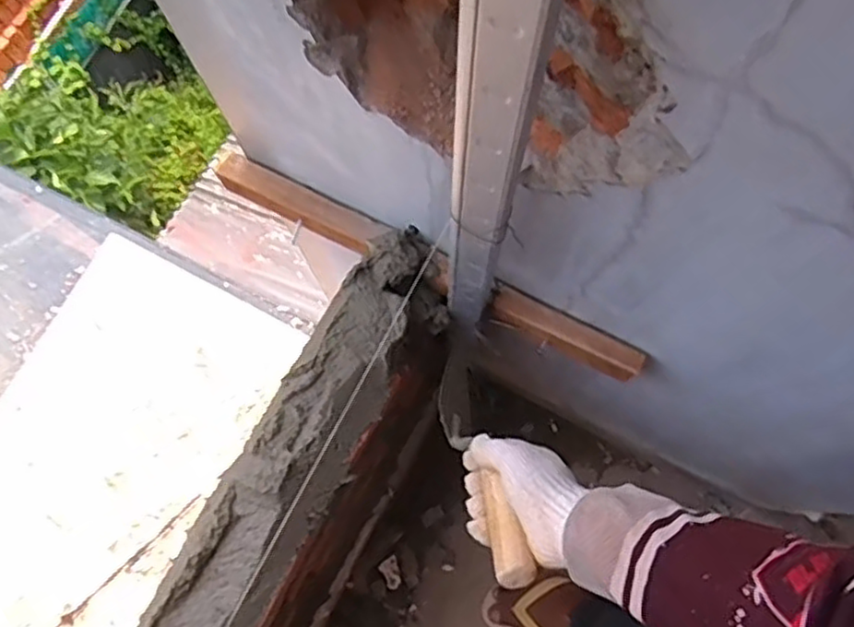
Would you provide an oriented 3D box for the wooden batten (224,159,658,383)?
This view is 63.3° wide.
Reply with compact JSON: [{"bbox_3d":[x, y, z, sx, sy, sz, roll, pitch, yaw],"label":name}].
[{"bbox_3d":[-0.006,-0.055,0.734,0.492,0.042,0.034,26,78,8],"label":"wooden batten"}]

